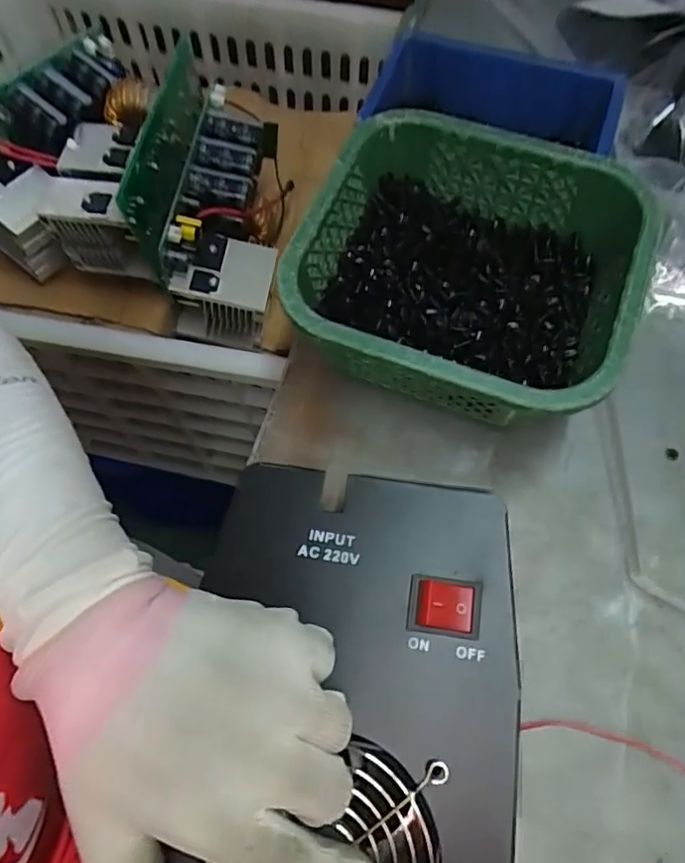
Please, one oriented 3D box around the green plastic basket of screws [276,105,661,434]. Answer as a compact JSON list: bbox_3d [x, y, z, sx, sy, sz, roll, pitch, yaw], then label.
[{"bbox_3d":[0.066,-0.079,0.327,0.163,0.079,0.155,20,68,10],"label":"green plastic basket of screws"}]

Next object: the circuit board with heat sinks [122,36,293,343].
[{"bbox_3d":[-0.098,-0.168,0.461,0.099,0.098,0.170,4,66,3],"label":"circuit board with heat sinks"}]

